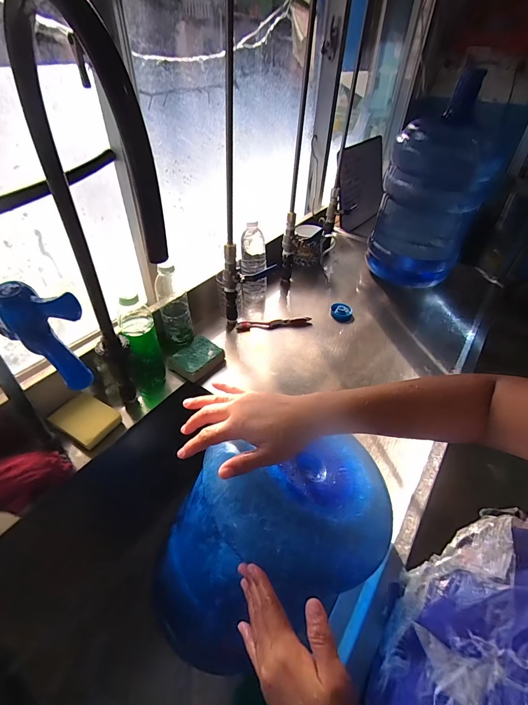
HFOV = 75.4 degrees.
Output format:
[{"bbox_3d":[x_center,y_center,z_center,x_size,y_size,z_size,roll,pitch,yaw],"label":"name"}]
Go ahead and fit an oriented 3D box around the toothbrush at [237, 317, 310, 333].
[{"bbox_3d":[0.026,-0.071,0.850,0.185,0.019,0.021,-5,42,-7],"label":"toothbrush"}]

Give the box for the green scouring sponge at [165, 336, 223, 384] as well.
[{"bbox_3d":[-0.142,0.012,0.731,0.087,0.027,0.098,28,48,26],"label":"green scouring sponge"}]

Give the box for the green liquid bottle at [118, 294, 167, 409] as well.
[{"bbox_3d":[-0.229,0.016,0.668,0.061,0.218,0.062,-12,44,-15],"label":"green liquid bottle"}]

